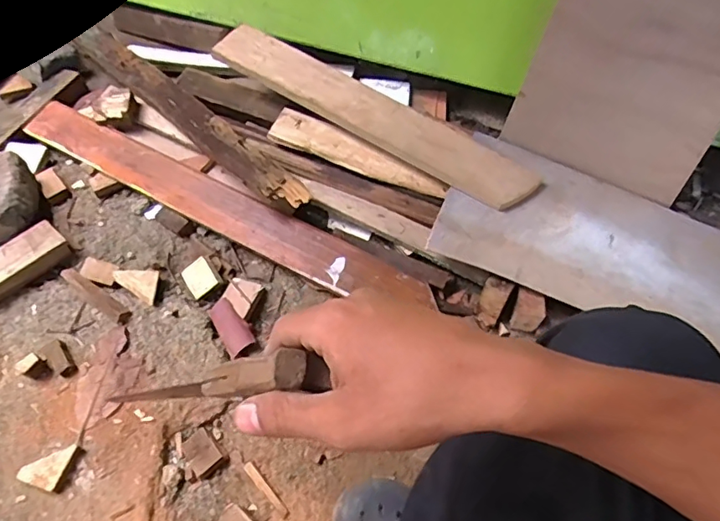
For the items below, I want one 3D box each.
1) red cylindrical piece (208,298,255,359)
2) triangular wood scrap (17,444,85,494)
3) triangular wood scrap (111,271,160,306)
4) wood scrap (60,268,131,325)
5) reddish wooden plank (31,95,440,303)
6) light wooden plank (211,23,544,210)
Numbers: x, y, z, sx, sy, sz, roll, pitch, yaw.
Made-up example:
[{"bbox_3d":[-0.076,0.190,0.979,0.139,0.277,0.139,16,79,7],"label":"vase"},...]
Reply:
[{"bbox_3d":[-0.205,0.105,0.845,0.042,0.029,0.101,-28,64,-17],"label":"red cylindrical piece"},{"bbox_3d":[-0.418,0.276,0.722,0.056,0.024,0.061,15,60,7],"label":"triangular wood scrap"},{"bbox_3d":[-0.360,0.036,0.885,0.086,0.024,0.053,33,63,17],"label":"triangular wood scrap"},{"bbox_3d":[-0.431,0.054,0.864,0.147,0.017,0.029,32,63,16],"label":"wood scrap"},{"bbox_3d":[-0.256,-0.105,0.926,0.795,0.022,0.088,26,62,13],"label":"reddish wooden plank"},{"bbox_3d":[0.016,-0.265,0.944,0.611,0.020,0.100,30,70,11],"label":"light wooden plank"}]

